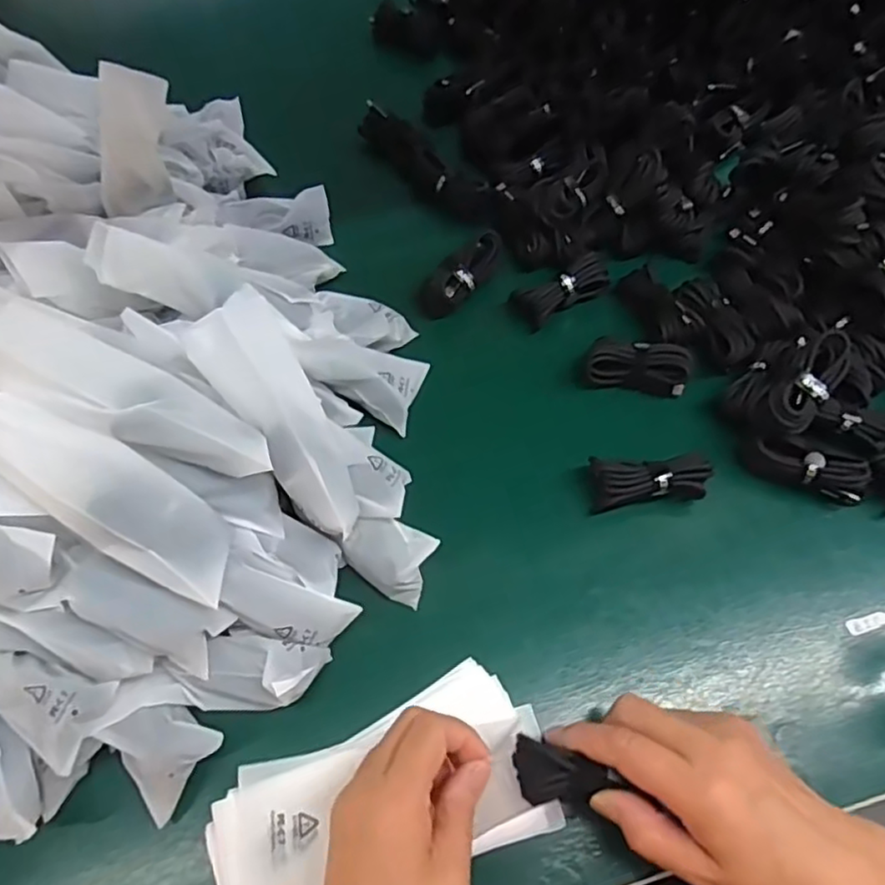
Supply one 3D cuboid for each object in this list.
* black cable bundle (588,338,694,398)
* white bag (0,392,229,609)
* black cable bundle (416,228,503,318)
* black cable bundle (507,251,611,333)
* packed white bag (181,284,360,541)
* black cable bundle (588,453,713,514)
[{"bbox_3d":[0.144,-0.057,0.468,0.071,0.033,0.031,14,65,9],"label":"black cable bundle"},{"bbox_3d":[-0.177,0.028,0.339,0.149,0.013,0.051,41,72,-15],"label":"white bag"},{"bbox_3d":[0.018,-0.137,0.517,0.030,0.037,0.089,35,70,18],"label":"black cable bundle"},{"bbox_3d":[0.096,-0.119,0.510,0.077,0.035,0.033,-23,65,-9],"label":"black cable bundle"},{"bbox_3d":[-0.096,-0.014,0.381,0.053,0.031,0.152,-29,86,-12],"label":"packed white bag"},{"bbox_3d":[0.138,0.025,0.427,0.071,0.031,0.032,-4,64,0],"label":"black cable bundle"}]

